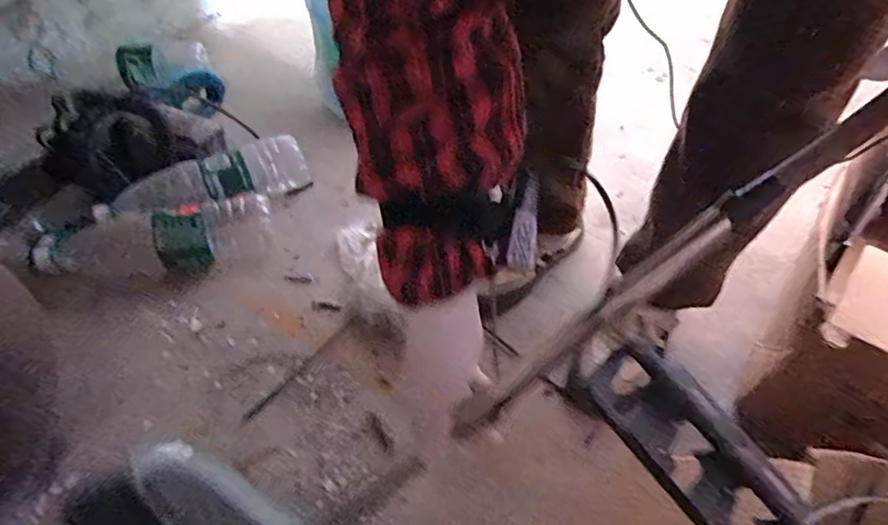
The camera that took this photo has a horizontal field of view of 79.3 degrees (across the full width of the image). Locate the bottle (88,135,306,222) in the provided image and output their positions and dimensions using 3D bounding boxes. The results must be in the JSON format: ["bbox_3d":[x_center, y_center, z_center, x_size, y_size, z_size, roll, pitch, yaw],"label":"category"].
[{"bbox_3d":[-0.371,-0.114,0.845,0.316,0.077,0.102,-22,53,-18],"label":"bottle"}]

